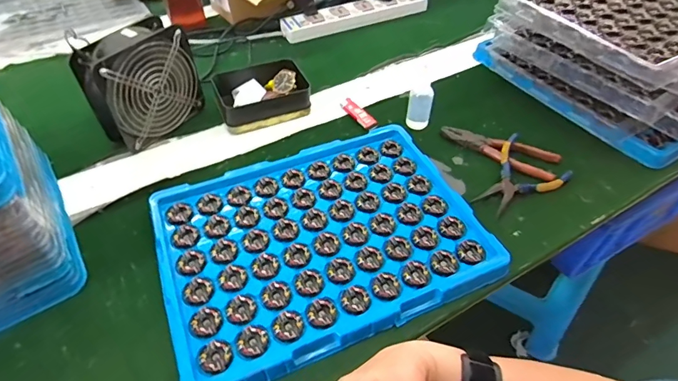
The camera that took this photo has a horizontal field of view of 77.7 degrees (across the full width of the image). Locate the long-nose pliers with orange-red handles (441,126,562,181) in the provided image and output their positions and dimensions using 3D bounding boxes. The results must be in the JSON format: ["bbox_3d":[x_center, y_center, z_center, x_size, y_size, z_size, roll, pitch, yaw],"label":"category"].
[{"bbox_3d":[0.233,-0.061,0.616,0.168,0.012,0.053,17,51,15],"label":"long-nose pliers with orange-red handles"}]

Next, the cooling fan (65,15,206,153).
[{"bbox_3d":[-0.288,-0.154,0.623,0.069,0.154,0.154,28,54,23],"label":"cooling fan"}]

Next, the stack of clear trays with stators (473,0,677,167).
[{"bbox_3d":[0.478,-0.250,0.692,0.346,0.132,0.369,-27,54,-21],"label":"stack of clear trays with stators"}]

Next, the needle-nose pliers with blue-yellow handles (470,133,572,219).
[{"bbox_3d":[0.248,-0.014,0.572,0.094,0.020,0.131,33,56,26],"label":"needle-nose pliers with blue-yellow handles"}]

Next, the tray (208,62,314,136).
[{"bbox_3d":[-0.126,-0.158,0.686,0.144,0.044,0.107,-17,51,-14],"label":"tray"}]

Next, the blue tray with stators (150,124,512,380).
[{"bbox_3d":[-0.023,0.051,0.515,0.363,0.022,0.273,-18,51,-15],"label":"blue tray with stators"}]

